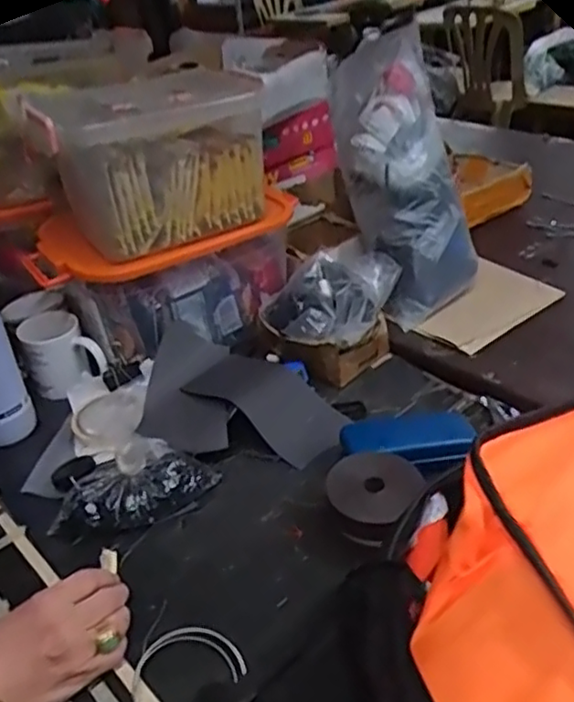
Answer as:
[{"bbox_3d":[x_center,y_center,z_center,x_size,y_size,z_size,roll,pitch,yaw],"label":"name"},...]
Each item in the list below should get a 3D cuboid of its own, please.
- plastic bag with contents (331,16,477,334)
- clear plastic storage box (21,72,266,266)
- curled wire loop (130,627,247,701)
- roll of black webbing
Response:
[{"bbox_3d":[0.175,-0.255,0.984,0.147,0.415,0.115,-15,4,-17],"label":"plastic bag with contents"},{"bbox_3d":[-0.175,-0.251,0.864,0.275,0.185,0.183,-24,38,-24],"label":"clear plastic storage box"},{"bbox_3d":[-0.085,0.276,0.548,0.084,0.017,0.093,9,37,22],"label":"curled wire loop"},{"bbox_3d":[0.087,0.142,0.662,0.089,0.031,0.085,-39,66,-14],"label":"roll of black webbing"}]

